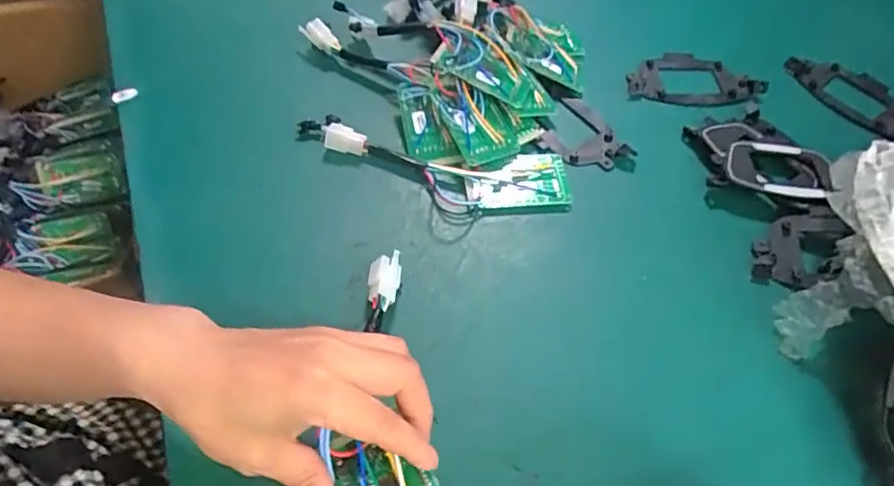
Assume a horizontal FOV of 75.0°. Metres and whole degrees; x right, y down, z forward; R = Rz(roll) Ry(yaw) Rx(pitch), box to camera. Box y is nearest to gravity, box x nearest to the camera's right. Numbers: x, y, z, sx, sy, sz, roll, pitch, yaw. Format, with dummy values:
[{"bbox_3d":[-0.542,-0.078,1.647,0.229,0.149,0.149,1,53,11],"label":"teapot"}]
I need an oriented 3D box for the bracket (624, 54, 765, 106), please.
[{"bbox_3d":[0.230,-0.155,0.545,0.129,0.017,0.070,1,55,-4],"label":"bracket"}]

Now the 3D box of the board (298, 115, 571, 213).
[{"bbox_3d":[-0.013,-0.061,0.460,0.218,0.012,0.065,11,55,3],"label":"board"}]

